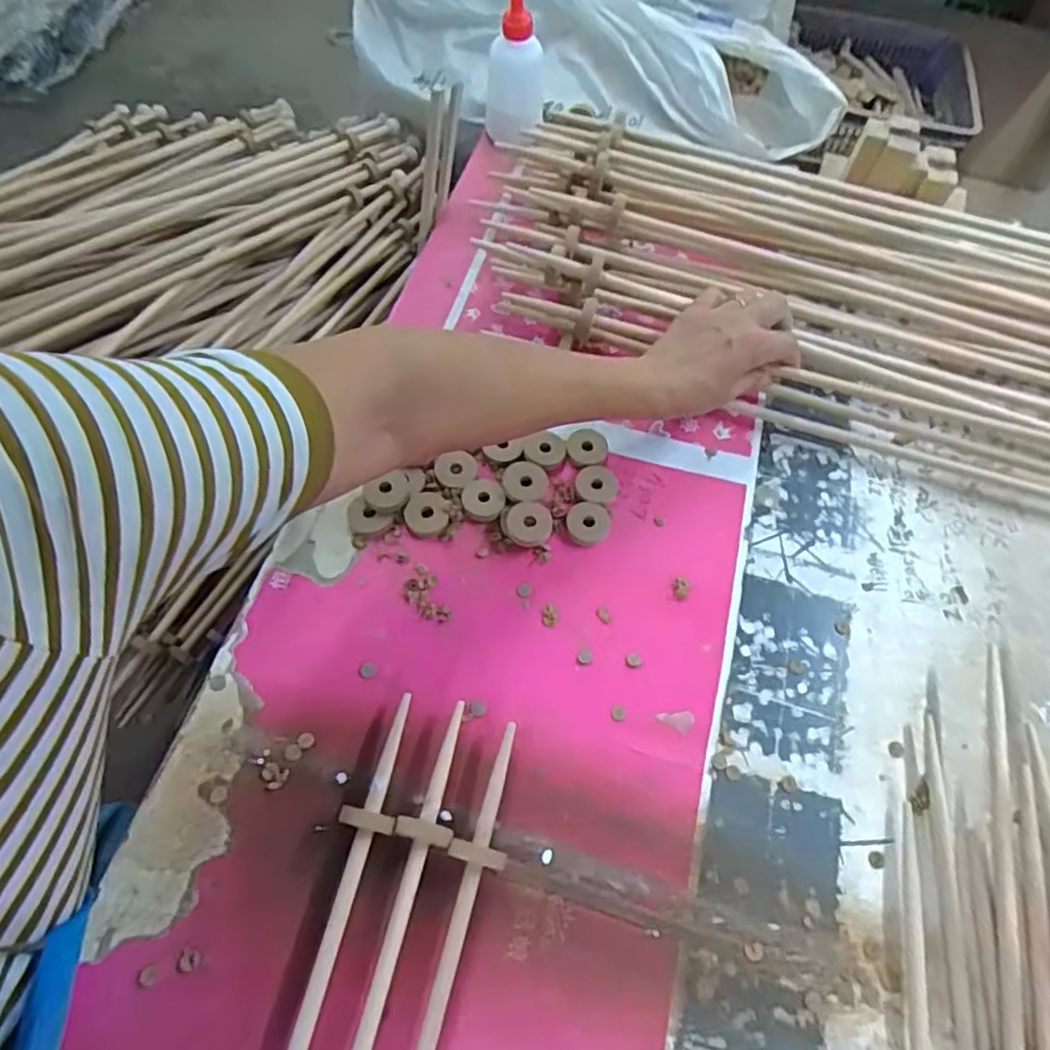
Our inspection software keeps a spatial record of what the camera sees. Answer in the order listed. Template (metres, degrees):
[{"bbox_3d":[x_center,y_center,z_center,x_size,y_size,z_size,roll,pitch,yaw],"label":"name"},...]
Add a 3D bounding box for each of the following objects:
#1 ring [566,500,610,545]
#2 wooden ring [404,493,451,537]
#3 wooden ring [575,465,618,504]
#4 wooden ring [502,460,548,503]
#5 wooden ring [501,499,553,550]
[{"bbox_3d":[0.051,-0.003,0.528,0.035,0.004,0.036,1,66,-3],"label":"ring"},{"bbox_3d":[-0.079,-0.009,0.523,0.034,0.004,0.034,1,77,-6],"label":"wooden ring"},{"bbox_3d":[0.059,-0.035,0.544,0.034,0.004,0.035,1,66,-3],"label":"wooden ring"},{"bbox_3d":[0.000,-0.035,0.533,0.035,0.009,0.040,-9,66,-7],"label":"wooden ring"},{"bbox_3d":[0.002,-0.001,0.516,0.039,0.008,0.035,-8,66,-7],"label":"wooden ring"}]

